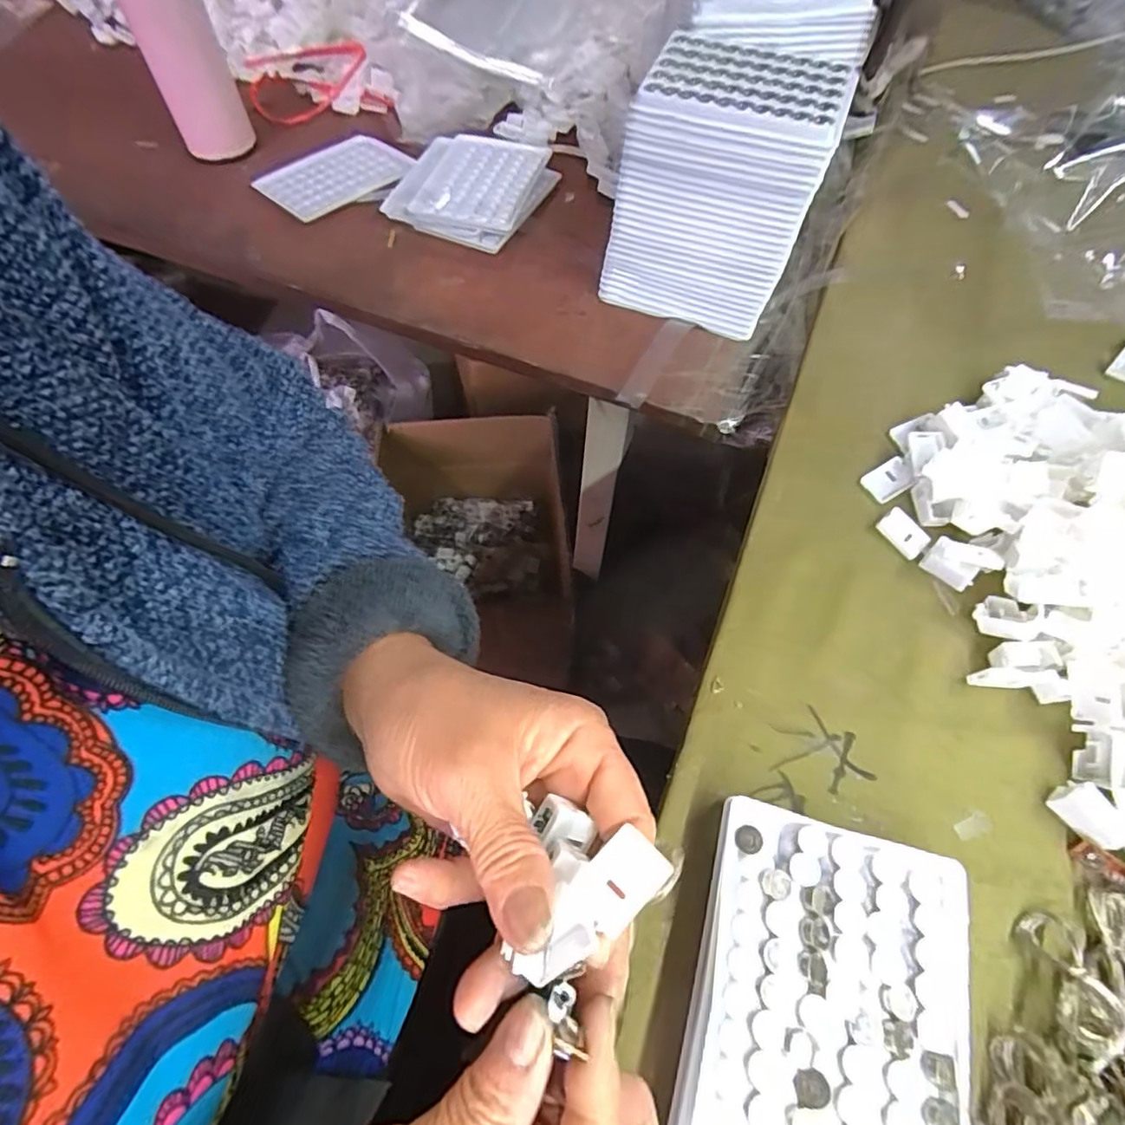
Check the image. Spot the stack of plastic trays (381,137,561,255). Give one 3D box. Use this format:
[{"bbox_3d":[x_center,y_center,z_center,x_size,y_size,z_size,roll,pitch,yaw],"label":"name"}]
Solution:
[{"bbox_3d":[-0.085,-0.342,0.564,0.137,0.029,0.137,10,58,12],"label":"stack of plastic trays"}]

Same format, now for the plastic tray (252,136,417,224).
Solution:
[{"bbox_3d":[-0.214,-0.365,0.577,0.105,0.015,0.128,38,67,18],"label":"plastic tray"}]

